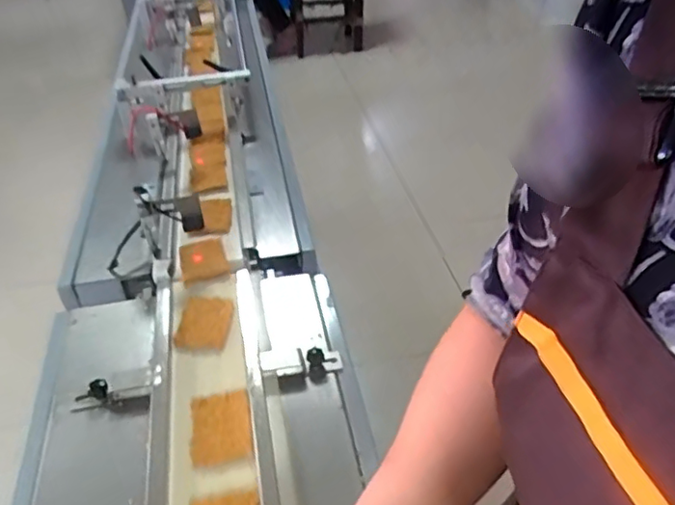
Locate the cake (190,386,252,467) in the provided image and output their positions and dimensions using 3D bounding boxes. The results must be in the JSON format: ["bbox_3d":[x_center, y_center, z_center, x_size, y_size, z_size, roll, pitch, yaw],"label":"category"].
[{"bbox_3d":[-0.135,0.198,0.687,0.066,0.005,0.092,-7,41,-8],"label":"cake"}]

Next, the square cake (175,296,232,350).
[{"bbox_3d":[-0.184,0.097,0.823,0.071,0.016,0.087,3,40,4],"label":"square cake"}]

